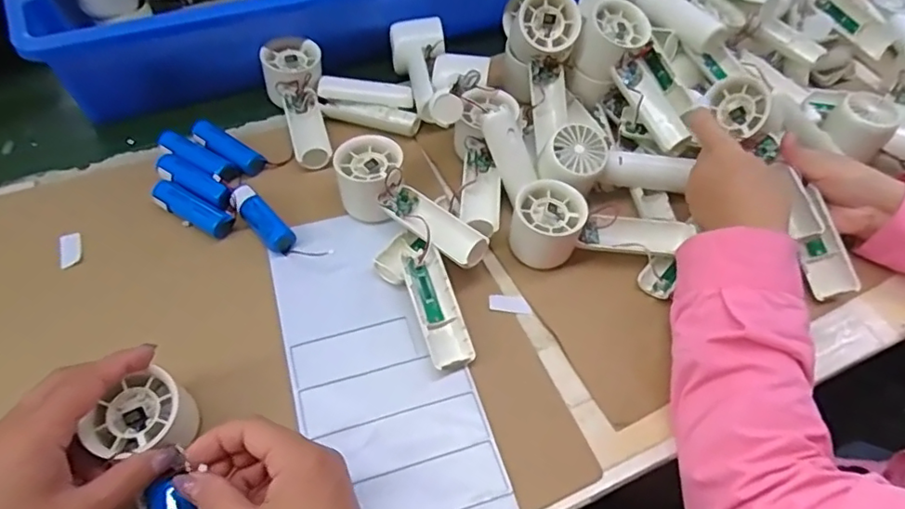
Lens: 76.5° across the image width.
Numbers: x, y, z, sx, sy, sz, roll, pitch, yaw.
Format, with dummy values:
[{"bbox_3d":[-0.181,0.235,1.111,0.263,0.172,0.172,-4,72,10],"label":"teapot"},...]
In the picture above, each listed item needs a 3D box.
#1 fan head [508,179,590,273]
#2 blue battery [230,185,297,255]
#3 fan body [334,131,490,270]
[{"bbox_3d":[0.079,-0.024,0.480,0.056,0.051,0.054,2,54,-3],"label":"fan head"},{"bbox_3d":[-0.162,-0.029,0.491,0.025,0.023,0.070,-36,64,-26],"label":"blue battery"},{"bbox_3d":[-0.036,-0.040,0.480,0.155,0.044,0.056,36,60,20],"label":"fan body"}]

